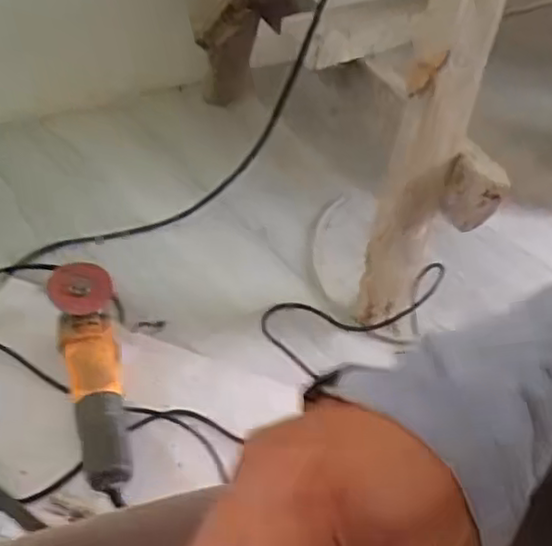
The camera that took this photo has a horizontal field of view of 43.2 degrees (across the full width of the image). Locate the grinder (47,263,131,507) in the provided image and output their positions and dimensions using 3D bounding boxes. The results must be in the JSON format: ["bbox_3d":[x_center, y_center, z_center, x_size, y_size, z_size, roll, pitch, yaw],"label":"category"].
[{"bbox_3d":[-0.219,0.126,0.843,0.081,0.072,0.280,-8,68,-14],"label":"grinder"}]

